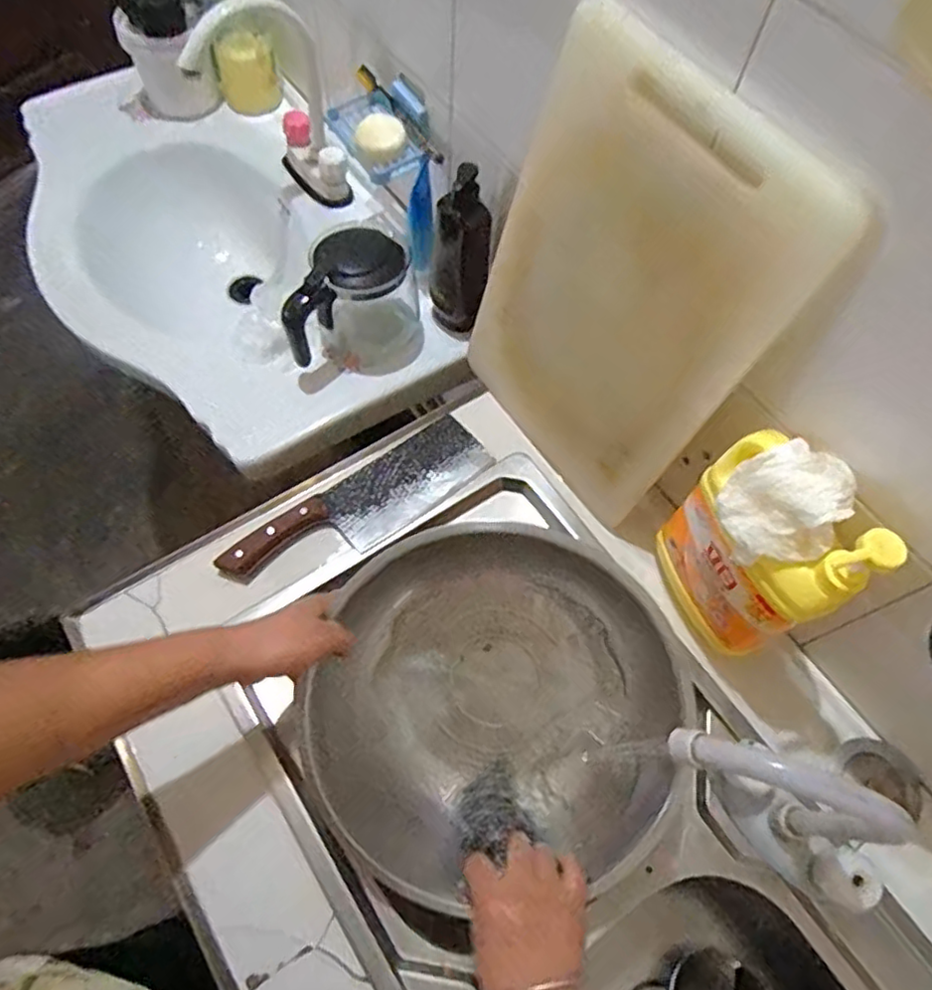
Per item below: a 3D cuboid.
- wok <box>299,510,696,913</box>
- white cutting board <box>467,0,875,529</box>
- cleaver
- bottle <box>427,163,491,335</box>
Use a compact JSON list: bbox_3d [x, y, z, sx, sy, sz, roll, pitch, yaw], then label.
[{"bbox_3d":[0.028,0.198,0.585,0.347,0.090,0.347,0,84,3],"label":"wok"},{"bbox_3d":[0.124,-0.169,0.587,0.017,0.392,0.278,-24,67,-28],"label":"white cutting board"},{"bbox_3d":[-0.111,0.014,0.701,0.304,0.016,0.088,-35,70,-19],"label":"cleaver"},{"bbox_3d":[-0.007,-0.284,0.761,0.071,0.202,0.054,-1,63,-4],"label":"bottle"}]

